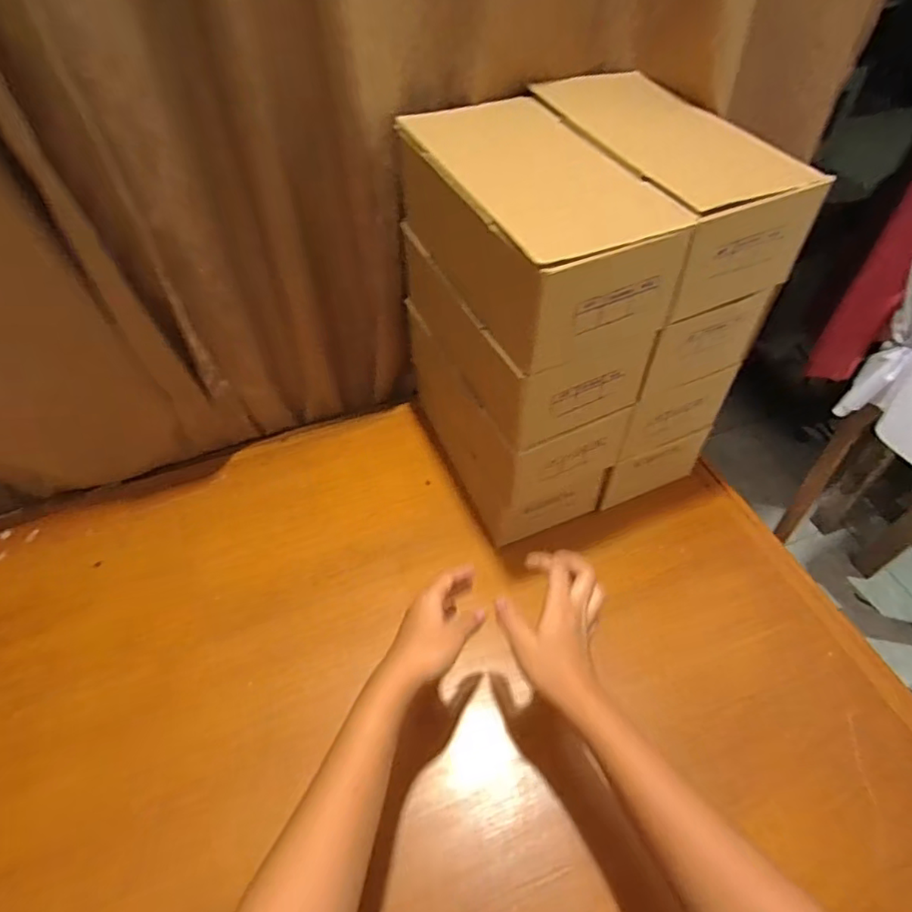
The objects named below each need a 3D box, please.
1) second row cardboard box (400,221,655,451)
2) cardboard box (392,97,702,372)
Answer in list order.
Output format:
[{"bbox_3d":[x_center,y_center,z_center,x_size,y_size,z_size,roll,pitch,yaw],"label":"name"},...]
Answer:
[{"bbox_3d":[0.057,-0.147,0.597,0.142,0.102,0.269,-22,54,-18],"label":"second row cardboard box"},{"bbox_3d":[0.062,-0.212,0.520,0.140,0.104,0.267,-21,53,-17],"label":"cardboard box"}]

